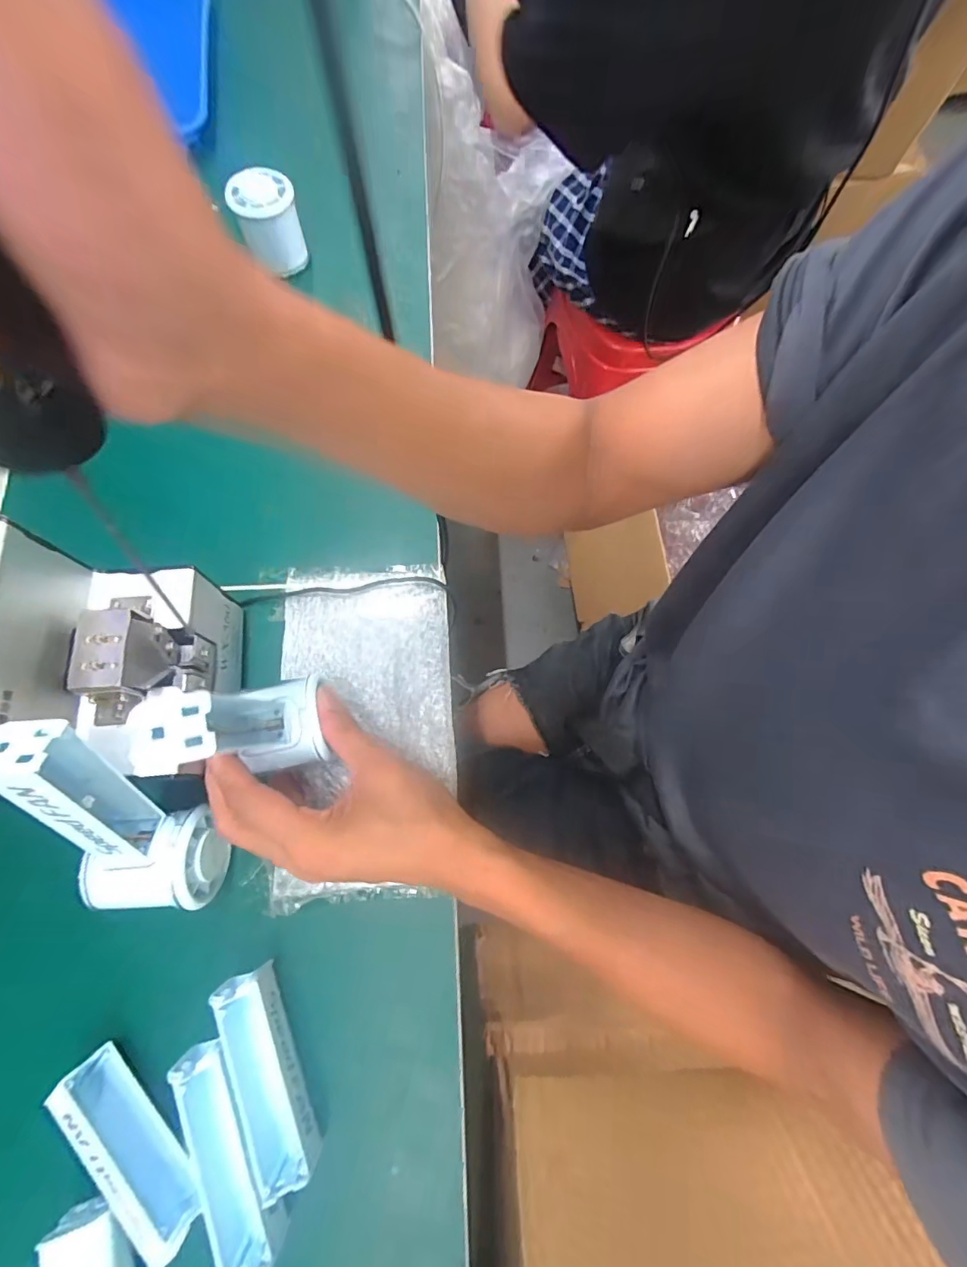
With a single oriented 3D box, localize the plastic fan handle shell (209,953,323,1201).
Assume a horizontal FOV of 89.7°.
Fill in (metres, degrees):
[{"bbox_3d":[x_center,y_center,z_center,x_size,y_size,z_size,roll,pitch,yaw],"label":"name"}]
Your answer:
[{"bbox_3d":[-0.121,0.246,0.274,0.032,0.030,0.100,-23,75,-9],"label":"plastic fan handle shell"}]

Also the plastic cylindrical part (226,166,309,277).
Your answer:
[{"bbox_3d":[-0.193,-0.371,0.440,0.053,0.056,0.052,0,73,-2],"label":"plastic cylindrical part"}]

